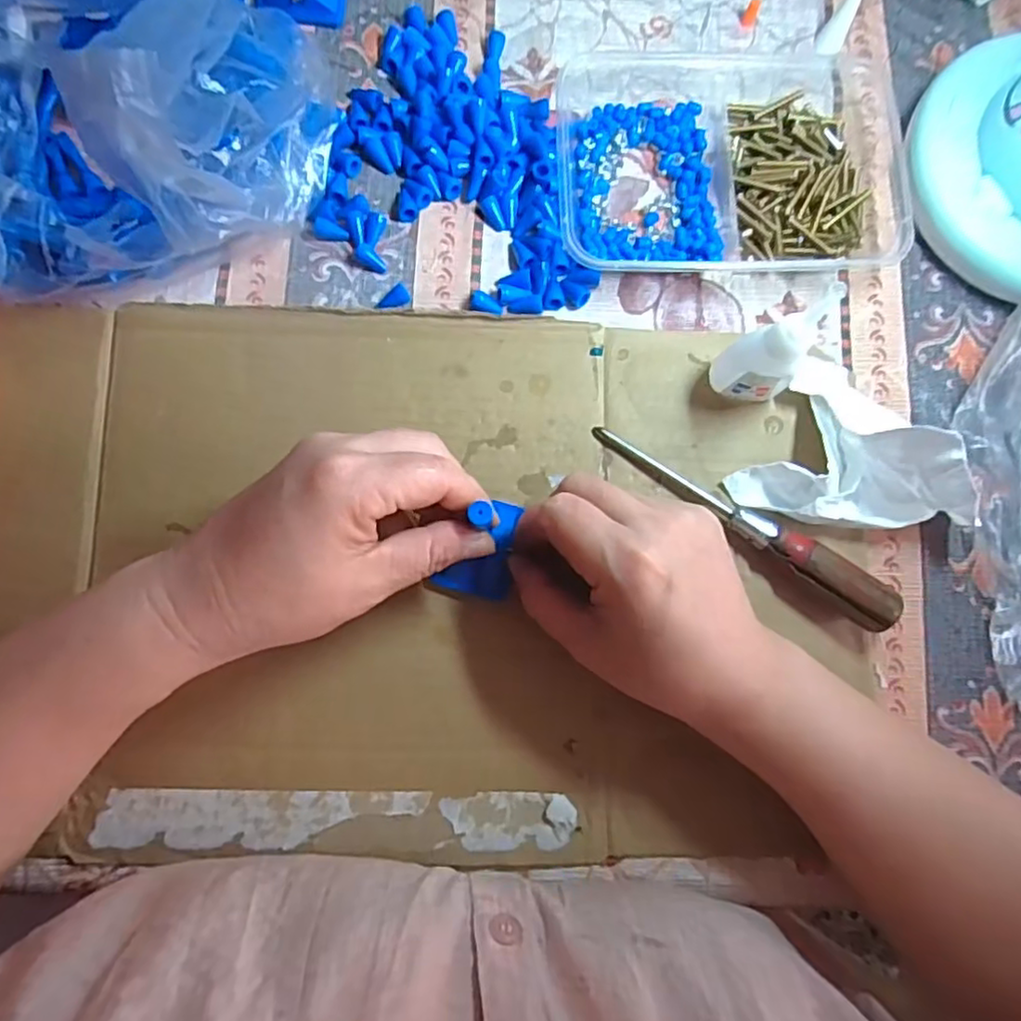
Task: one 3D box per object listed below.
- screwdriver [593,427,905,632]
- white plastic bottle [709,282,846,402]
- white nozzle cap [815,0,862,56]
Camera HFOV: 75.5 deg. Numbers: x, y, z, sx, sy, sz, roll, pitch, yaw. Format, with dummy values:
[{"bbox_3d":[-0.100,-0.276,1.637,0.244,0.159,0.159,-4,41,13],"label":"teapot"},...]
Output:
[{"bbox_3d":[0.108,0.003,0.304,0.152,0.023,0.019,37,81,4],"label":"screwdriver"},{"bbox_3d":[0.113,-0.068,0.287,0.027,0.082,0.022,-15,81,-5],"label":"white plastic bottle"},{"bbox_3d":[0.173,-0.256,0.344,0.013,0.029,0.016,31,80,3],"label":"white nozzle cap"}]

